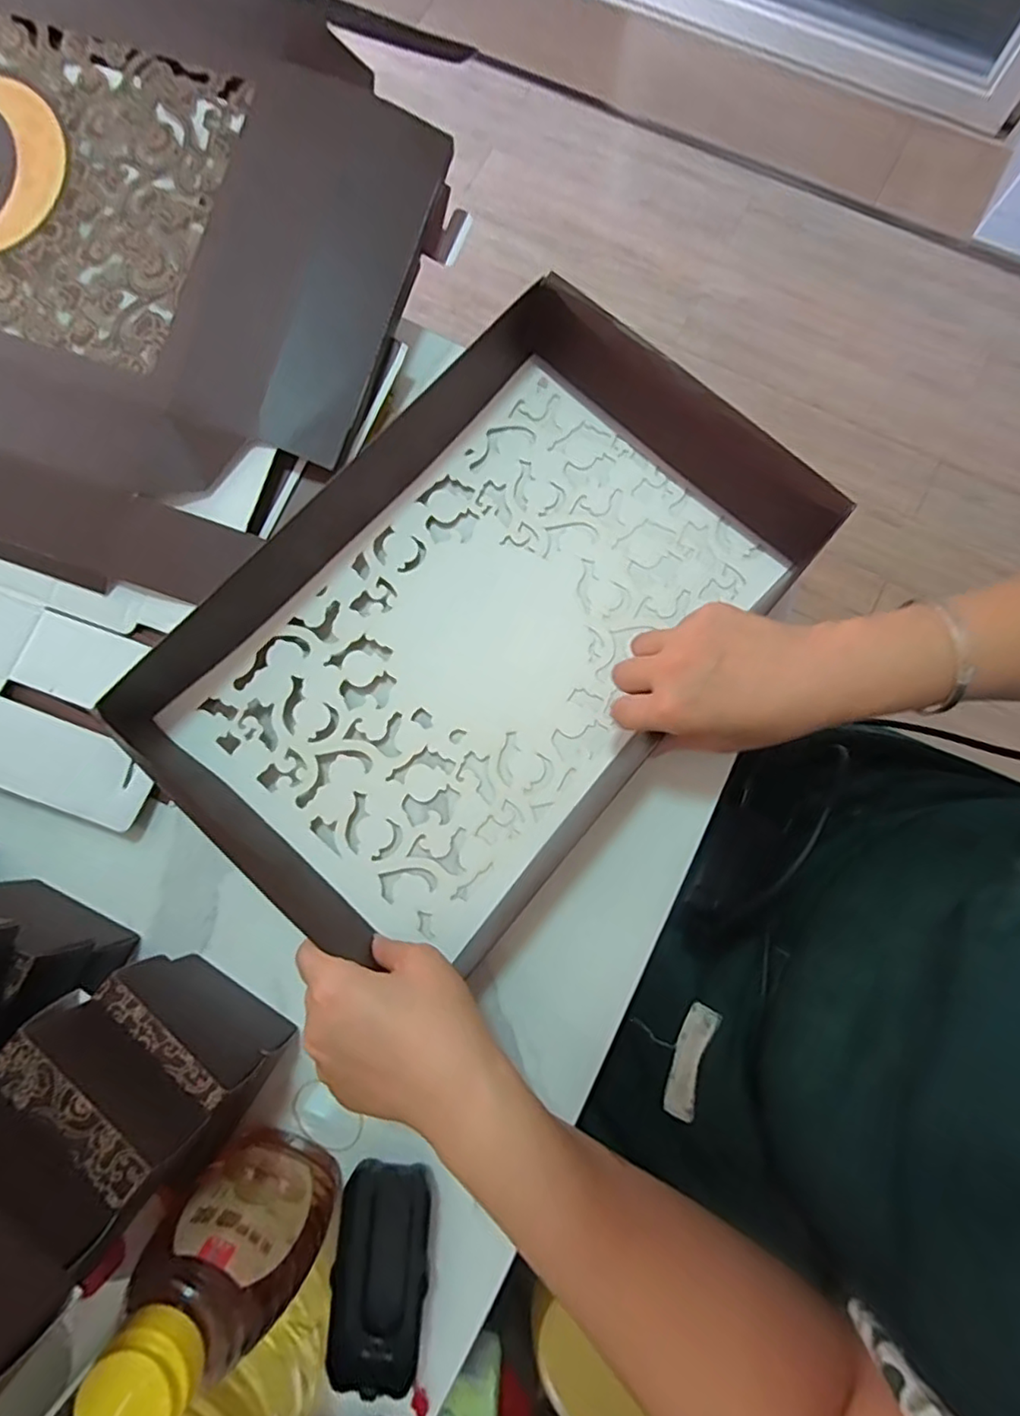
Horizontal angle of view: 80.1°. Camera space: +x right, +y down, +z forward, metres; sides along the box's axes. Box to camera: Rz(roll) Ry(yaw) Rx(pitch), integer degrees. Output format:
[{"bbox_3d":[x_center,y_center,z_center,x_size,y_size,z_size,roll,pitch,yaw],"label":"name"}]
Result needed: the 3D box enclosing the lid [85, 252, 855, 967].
[{"bbox_3d":[-0.022,-0.058,0.402,0.281,0.073,0.409,40,81,8],"label":"lid"}]

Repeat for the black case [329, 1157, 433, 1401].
[{"bbox_3d":[-0.075,0.333,0.360,0.053,0.027,0.107,0,80,2],"label":"black case"}]

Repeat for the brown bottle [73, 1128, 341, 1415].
[{"bbox_3d":[-0.138,0.274,0.303,0.071,0.146,0.047,19,81,5],"label":"brown bottle"}]

